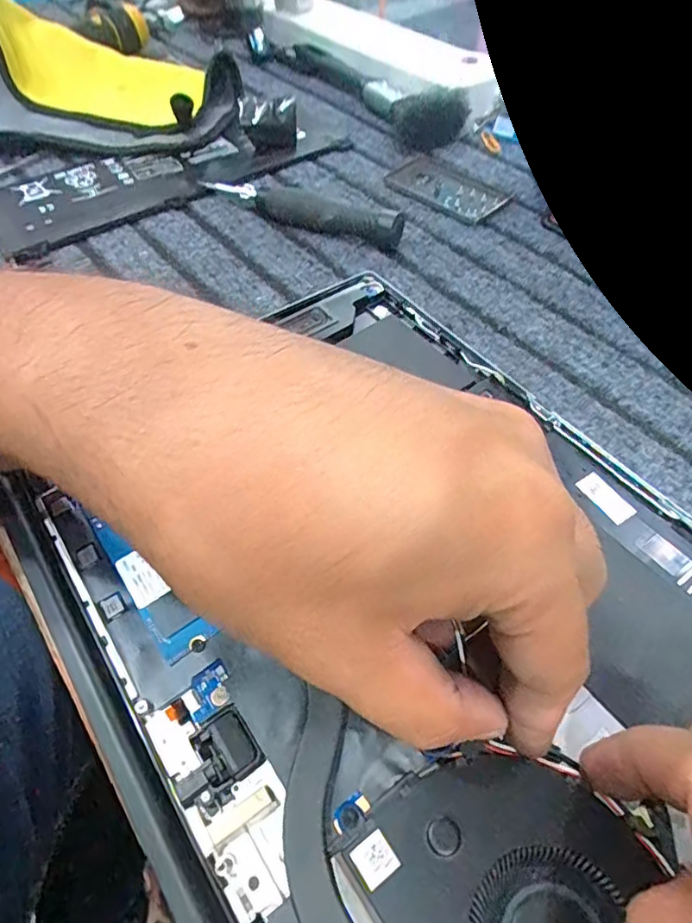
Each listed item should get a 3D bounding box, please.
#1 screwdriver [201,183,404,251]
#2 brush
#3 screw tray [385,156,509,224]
[{"bbox_3d":[-0.031,-0.160,0.340,0.138,0.023,0.017,21,57,17],"label":"screwdriver"},{"bbox_3d":[0.023,-0.317,0.446,0.050,0.032,0.202,-26,57,-16],"label":"brush"},{"bbox_3d":[0.070,-0.189,0.370,0.083,0.004,0.046,38,63,26],"label":"screw tray"}]

